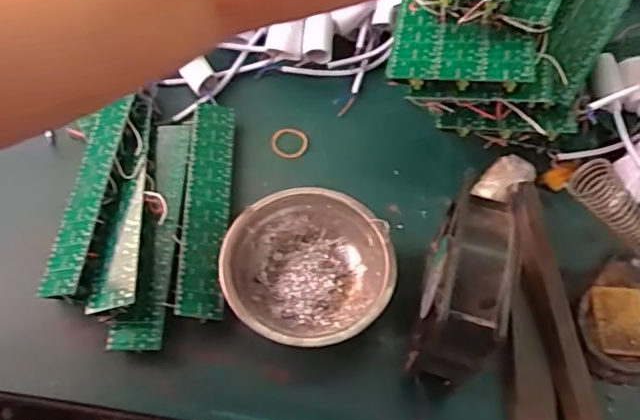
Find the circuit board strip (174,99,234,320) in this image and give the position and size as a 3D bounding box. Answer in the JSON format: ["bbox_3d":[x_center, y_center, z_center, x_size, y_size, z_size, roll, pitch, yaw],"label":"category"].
[{"bbox_3d":[-0.094,-0.007,0.483,0.034,0.011,0.203,0,60,-4],"label":"circuit board strip"}]

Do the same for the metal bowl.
[{"bbox_3d":[-0.011,0.046,0.451,0.126,0.041,0.123,2,60,-3],"label":"metal bowl"}]

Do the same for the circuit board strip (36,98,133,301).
[{"bbox_3d":[-0.185,-0.017,0.461,0.033,0.006,0.181,-6,59,18],"label":"circuit board strip"}]

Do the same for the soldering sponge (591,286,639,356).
[{"bbox_3d":[0.236,0.087,0.452,0.038,0.008,0.053,3,60,-2],"label":"soldering sponge"}]

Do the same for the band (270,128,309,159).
[{"bbox_3d":[-0.028,-0.063,0.537,0.034,0.004,0.032,2,60,-3],"label":"band"}]

